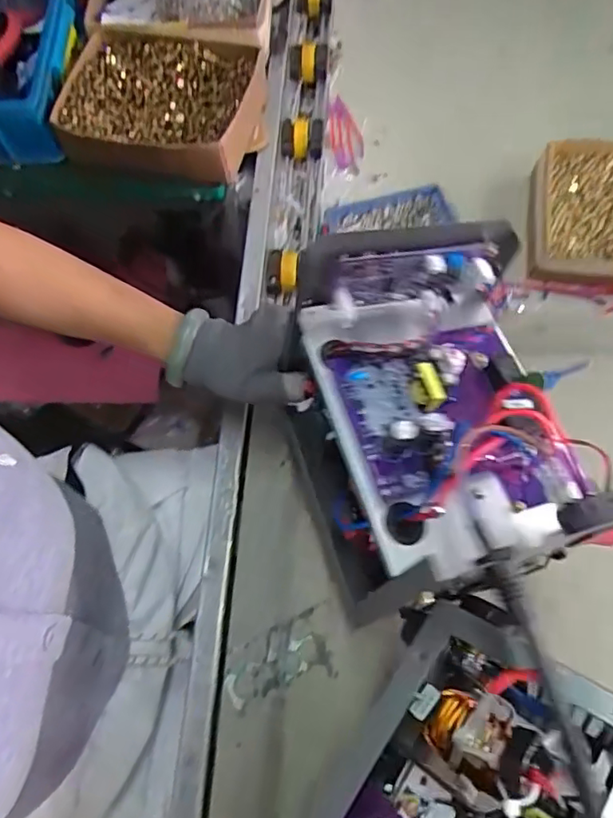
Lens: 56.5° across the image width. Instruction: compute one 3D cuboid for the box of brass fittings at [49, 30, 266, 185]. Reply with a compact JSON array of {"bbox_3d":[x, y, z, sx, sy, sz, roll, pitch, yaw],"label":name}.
[{"bbox_3d":[-0.177,-0.374,0.704,0.221,0.062,0.204,9,66,7],"label":"box of brass fittings"}]

